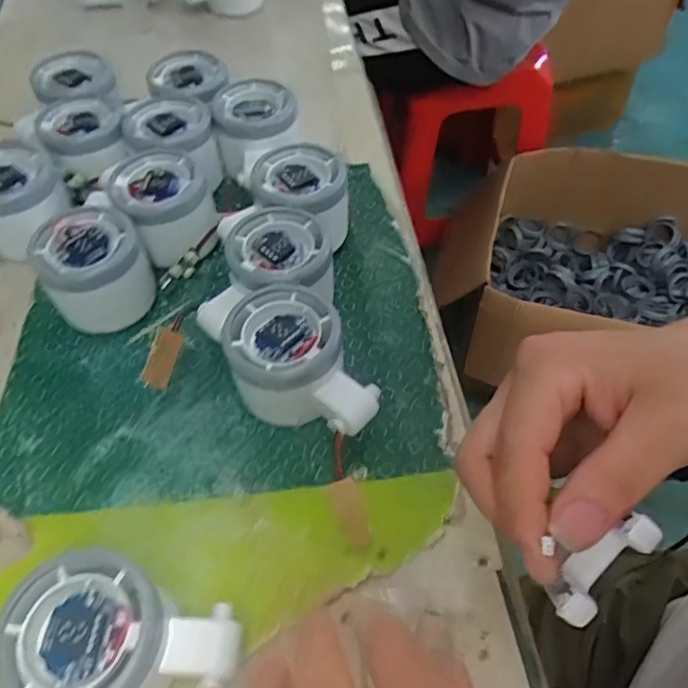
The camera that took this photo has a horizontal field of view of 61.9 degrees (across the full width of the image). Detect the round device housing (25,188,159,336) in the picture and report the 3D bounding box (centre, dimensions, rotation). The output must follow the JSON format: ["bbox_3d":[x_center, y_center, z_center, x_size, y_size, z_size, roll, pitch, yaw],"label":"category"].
[{"bbox_3d":[-0.146,-0.043,0.340,0.057,0.055,0.055,-1,54,2],"label":"round device housing"}]

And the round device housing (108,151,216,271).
[{"bbox_3d":[-0.112,-0.083,0.369,0.056,0.053,0.058,-1,54,2],"label":"round device housing"}]

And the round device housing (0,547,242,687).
[{"bbox_3d":[-0.083,0.118,0.223,0.081,0.051,0.061,15,57,13],"label":"round device housing"}]

